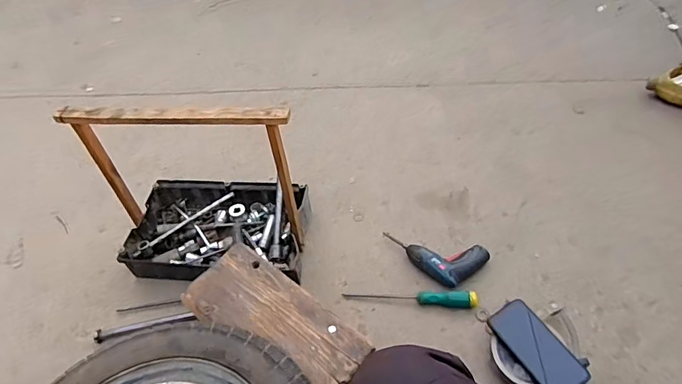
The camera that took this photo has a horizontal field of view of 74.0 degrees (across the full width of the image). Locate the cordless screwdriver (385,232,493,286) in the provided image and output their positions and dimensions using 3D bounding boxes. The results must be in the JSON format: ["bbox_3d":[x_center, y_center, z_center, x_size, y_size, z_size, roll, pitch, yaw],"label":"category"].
[{"bbox_3d":[0.187,0.136,0.941,0.221,0.040,0.106,13,53,17],"label":"cordless screwdriver"}]

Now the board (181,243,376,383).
[{"bbox_3d":[-0.087,0.167,0.610,0.259,0.019,0.109,26,56,27],"label":"board"}]

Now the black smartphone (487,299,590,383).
[{"bbox_3d":[0.333,0.263,0.771,0.078,0.013,0.165,-33,51,-7],"label":"black smartphone"}]

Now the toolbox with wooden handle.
[{"bbox_3d":[-0.268,-0.011,0.894,0.388,0.392,0.228,-1,50,6],"label":"toolbox with wooden handle"}]

